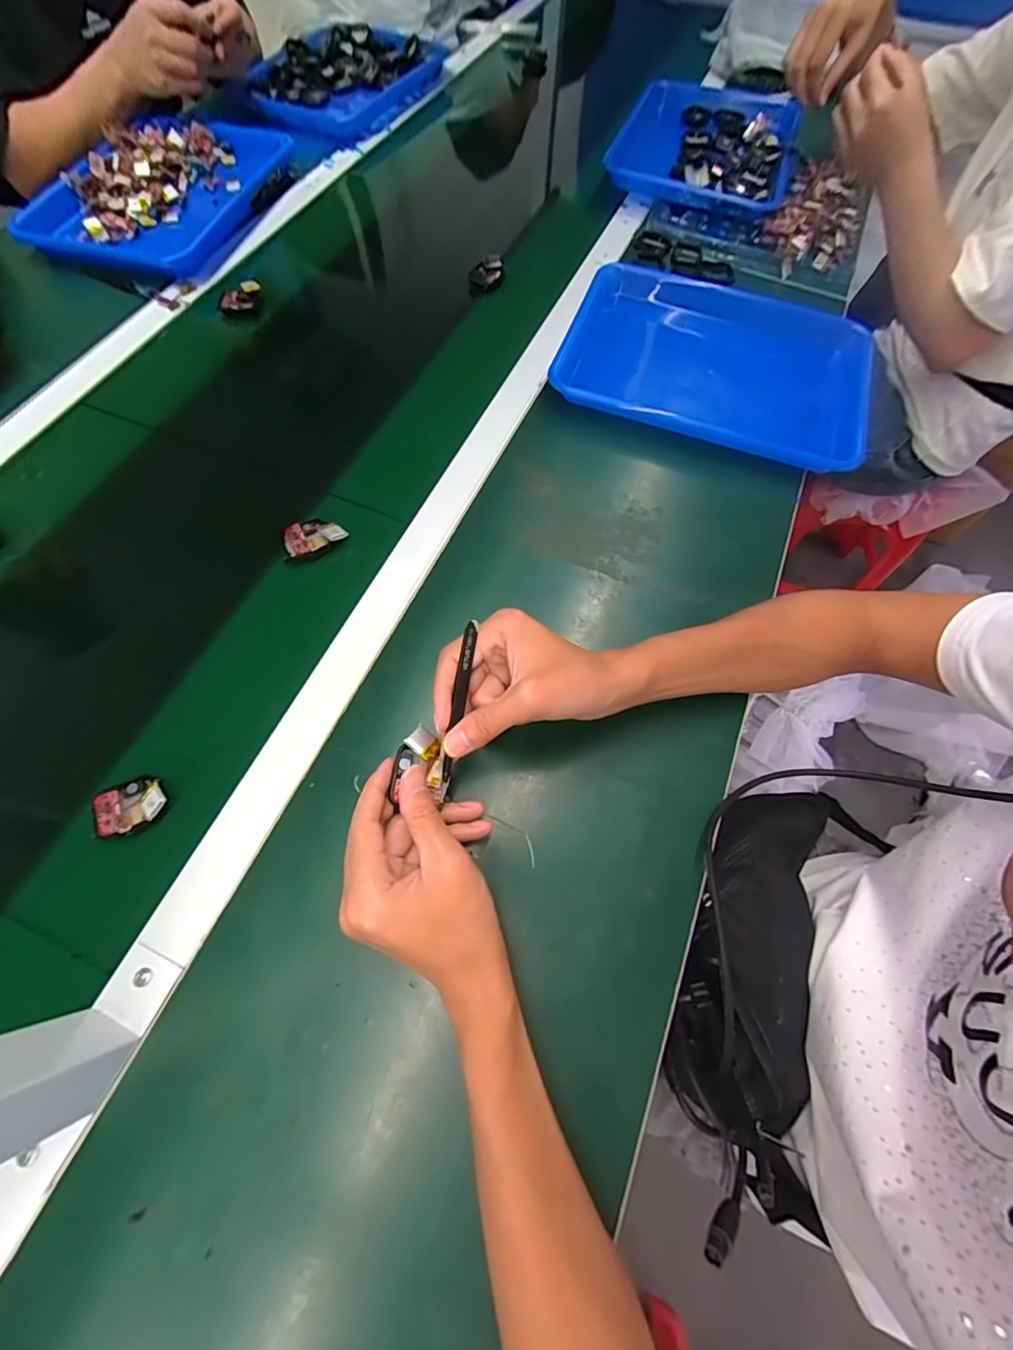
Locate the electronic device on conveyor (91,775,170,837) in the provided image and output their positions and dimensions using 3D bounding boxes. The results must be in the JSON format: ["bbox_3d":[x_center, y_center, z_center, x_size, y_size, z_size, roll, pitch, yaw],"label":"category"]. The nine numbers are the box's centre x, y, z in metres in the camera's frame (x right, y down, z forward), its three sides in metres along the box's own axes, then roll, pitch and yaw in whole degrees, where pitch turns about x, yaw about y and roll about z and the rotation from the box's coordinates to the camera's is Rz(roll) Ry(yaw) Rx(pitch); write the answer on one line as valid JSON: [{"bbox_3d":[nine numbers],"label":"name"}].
[{"bbox_3d":[-0.271,0.092,0.354,0.053,0.014,0.040,-28,71,-14],"label":"electronic device on conveyor"}]

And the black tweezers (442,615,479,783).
[{"bbox_3d":[-0.031,0.016,0.323,0.007,0.005,0.105,10,88,1],"label":"black tweezers"}]

